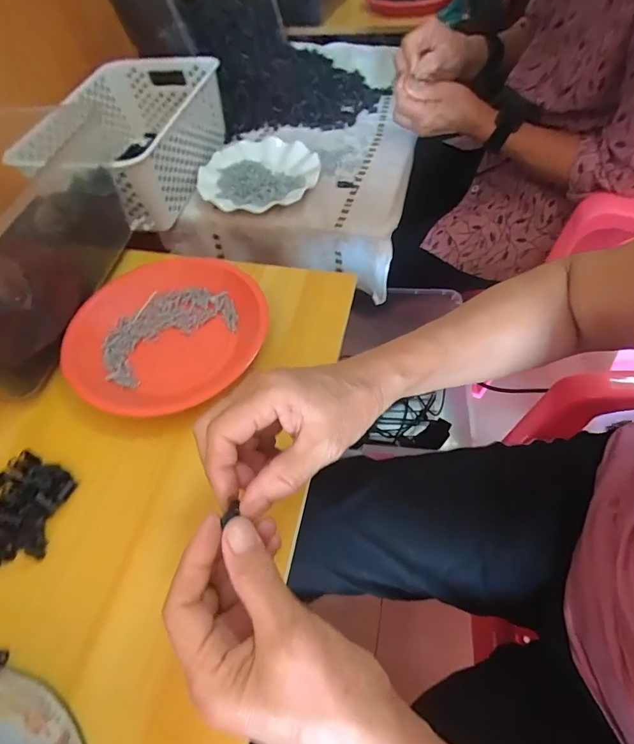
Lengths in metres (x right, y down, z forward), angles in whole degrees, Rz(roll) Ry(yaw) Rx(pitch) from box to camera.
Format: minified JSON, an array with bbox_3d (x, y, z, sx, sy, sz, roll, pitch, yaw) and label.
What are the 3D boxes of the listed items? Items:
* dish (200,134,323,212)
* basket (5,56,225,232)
[{"bbox_3d":[-0.090,-0.318,0.635,0.182,0.024,0.192,-2,55,3],"label":"dish"},{"bbox_3d":[-0.284,-0.364,0.629,0.207,0.100,0.316,7,57,10],"label":"basket"}]

